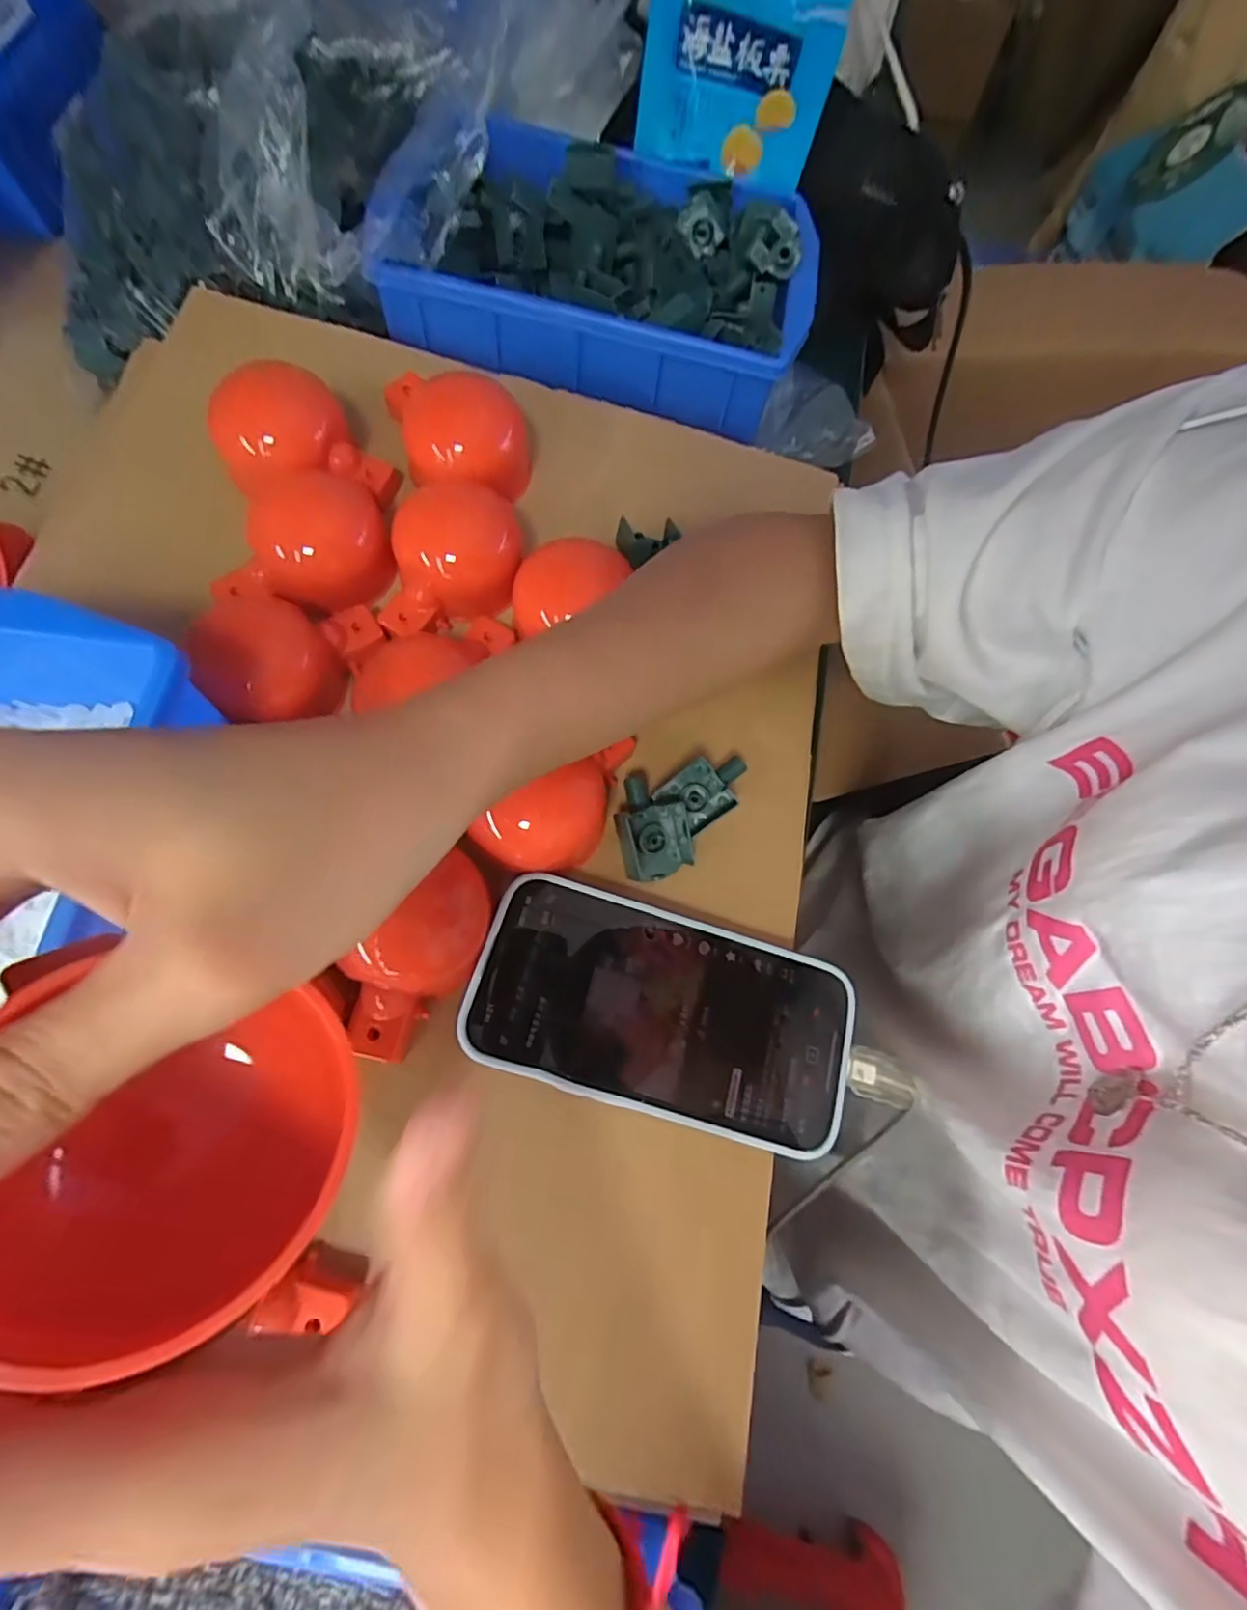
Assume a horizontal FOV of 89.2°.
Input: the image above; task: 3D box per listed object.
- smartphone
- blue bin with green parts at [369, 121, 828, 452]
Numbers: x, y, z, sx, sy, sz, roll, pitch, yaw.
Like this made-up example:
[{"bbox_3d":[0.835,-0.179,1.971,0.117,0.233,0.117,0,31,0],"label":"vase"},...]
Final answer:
[{"bbox_3d":[0.017,0.080,0.248,0.148,0.017,0.075,15,71,4],"label":"smartphone"},{"bbox_3d":[-0.003,-0.335,0.379,0.235,0.071,0.175,10,70,2],"label":"blue bin with green parts"}]

